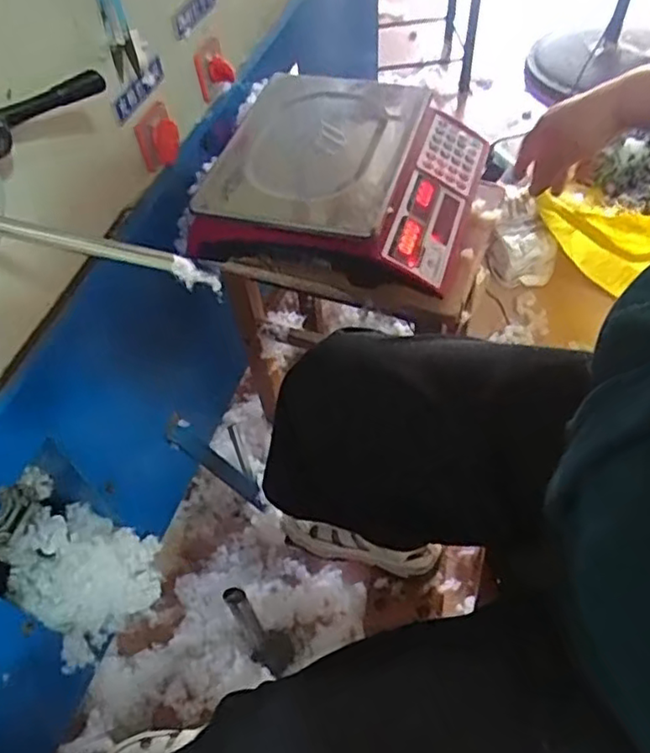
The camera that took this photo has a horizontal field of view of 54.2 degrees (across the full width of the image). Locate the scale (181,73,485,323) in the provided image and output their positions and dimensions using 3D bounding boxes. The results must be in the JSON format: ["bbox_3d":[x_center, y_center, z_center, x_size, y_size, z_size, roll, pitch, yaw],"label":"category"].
[{"bbox_3d":[0.025,-0.256,0.847,0.340,0.119,0.304,10,57,10],"label":"scale"}]

